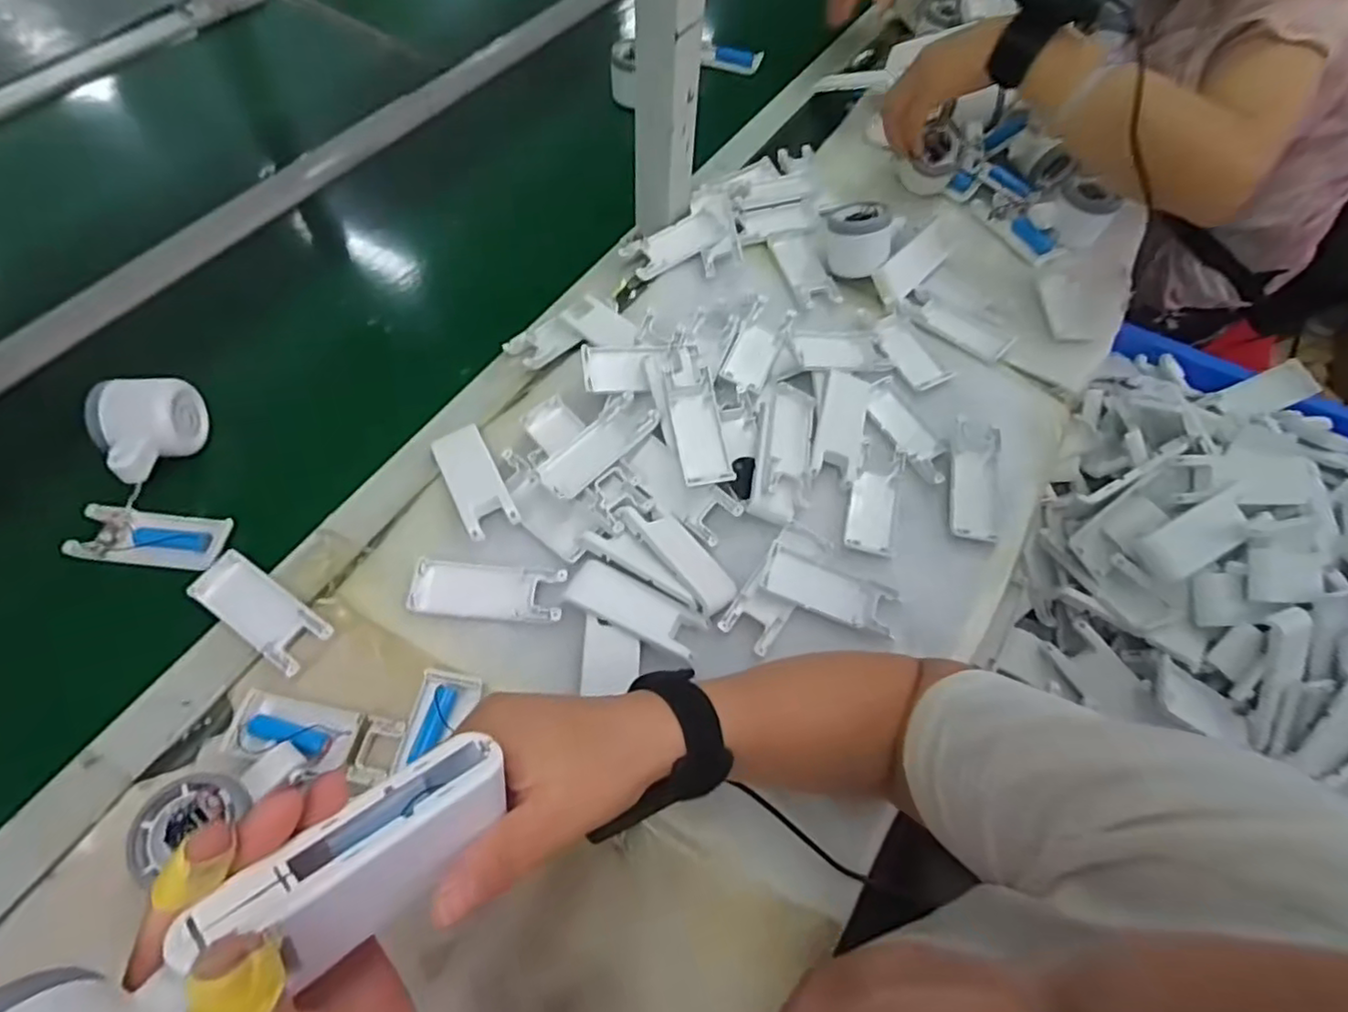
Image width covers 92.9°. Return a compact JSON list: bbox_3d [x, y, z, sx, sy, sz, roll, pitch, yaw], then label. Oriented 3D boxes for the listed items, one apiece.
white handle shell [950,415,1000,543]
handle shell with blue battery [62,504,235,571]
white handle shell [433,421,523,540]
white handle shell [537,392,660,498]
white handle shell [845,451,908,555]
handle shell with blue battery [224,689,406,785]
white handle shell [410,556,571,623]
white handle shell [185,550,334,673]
[{"bbox_3d":[0.246,-0.021,0.520,0.038,0.018,0.102,10,61,1],"label":"white handle shell"},{"bbox_3d":[-0.384,0.023,0.470,0.100,0.012,0.042,6,61,-1],"label":"handle shell with blue battery"},{"bbox_3d":[-0.156,-0.021,0.500,0.040,0.012,0.100,-24,65,-16],"label":"white handle shell"},{"bbox_3d":[-0.061,-0.048,0.502,0.044,0.014,0.100,41,66,17],"label":"white handle shell"},{"bbox_3d":[0.165,-0.005,0.525,0.037,0.011,0.098,17,61,5],"label":"white handle shell"},{"bbox_3d":[-0.231,0.145,0.407,0.106,0.021,0.042,10,61,2],"label":"handle shell with blue battery"},{"bbox_3d":[-0.132,0.059,0.453,0.104,0.008,0.039,5,61,-1],"label":"white handle shell"},{"bbox_3d":[-0.290,0.073,0.449,0.104,0.010,0.040,32,64,13],"label":"white handle shell"}]

